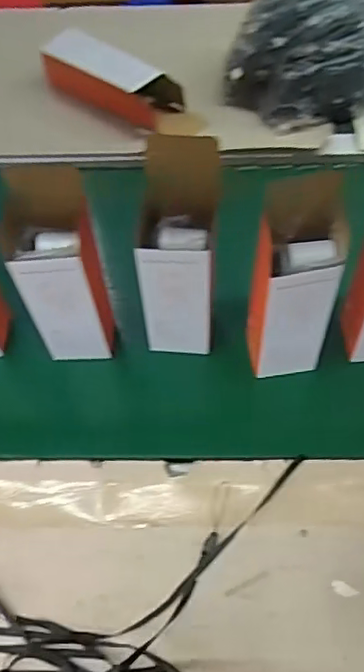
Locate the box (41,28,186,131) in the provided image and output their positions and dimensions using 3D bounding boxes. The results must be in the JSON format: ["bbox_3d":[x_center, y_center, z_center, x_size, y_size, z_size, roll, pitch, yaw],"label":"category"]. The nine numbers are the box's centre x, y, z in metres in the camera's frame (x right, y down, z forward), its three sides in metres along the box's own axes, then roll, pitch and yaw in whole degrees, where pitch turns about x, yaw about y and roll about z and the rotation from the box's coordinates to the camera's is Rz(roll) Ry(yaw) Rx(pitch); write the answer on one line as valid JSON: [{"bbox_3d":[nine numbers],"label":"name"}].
[{"bbox_3d":[-0.095,-0.350,0.811,0.187,0.055,0.081,28,62,13],"label":"box"}]

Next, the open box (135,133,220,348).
[{"bbox_3d":[0.000,-0.072,0.559,0.077,0.212,0.077,7,59,4],"label":"open box"}]

